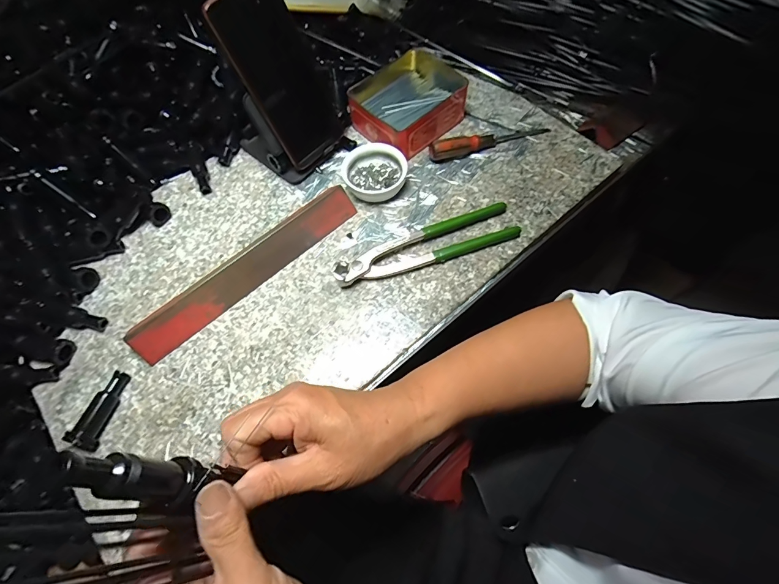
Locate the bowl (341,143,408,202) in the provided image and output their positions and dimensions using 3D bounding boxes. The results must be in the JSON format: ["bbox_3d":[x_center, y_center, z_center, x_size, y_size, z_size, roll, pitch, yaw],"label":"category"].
[{"bbox_3d":[-0.017,-0.138,0.438,0.071,0.030,0.060,0,65,3],"label":"bowl"}]

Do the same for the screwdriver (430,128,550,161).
[{"bbox_3d":[0.122,-0.187,0.457,0.150,0.027,0.016,-19,65,-6],"label":"screwdriver"}]

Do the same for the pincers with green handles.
[{"bbox_3d":[0.038,-0.051,0.401,0.196,0.017,0.047,-19,65,-6],"label":"pincers with green handles"}]

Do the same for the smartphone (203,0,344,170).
[{"bbox_3d":[-0.107,-0.218,0.393,0.015,0.164,0.077,28,67,40],"label":"smartphone"}]

